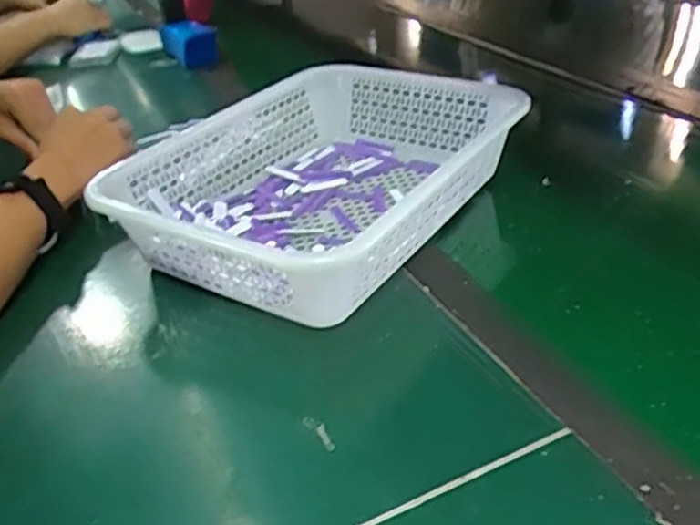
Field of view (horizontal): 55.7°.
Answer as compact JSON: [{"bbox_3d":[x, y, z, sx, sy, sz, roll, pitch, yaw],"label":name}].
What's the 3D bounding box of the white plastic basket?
[{"bbox_3d":[-0.027,-0.092,0.663,0.343,0.102,0.422,19,39,30],"label":"white plastic basket"}]

